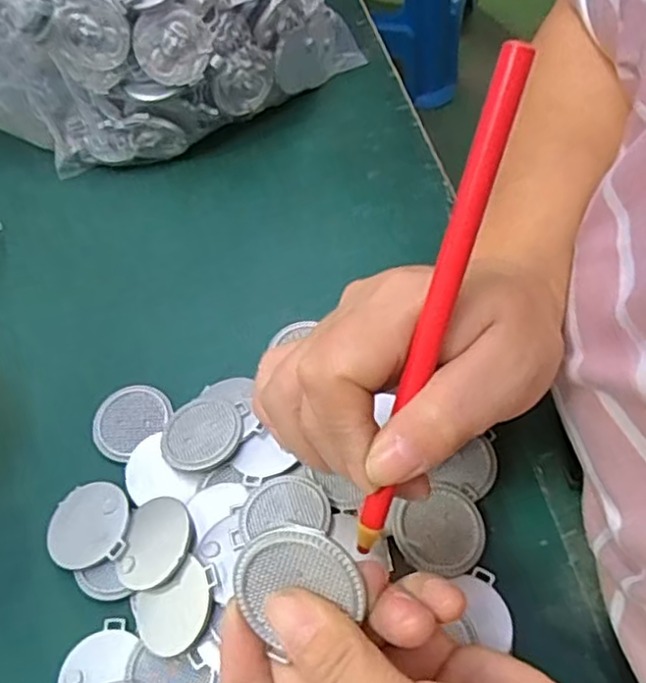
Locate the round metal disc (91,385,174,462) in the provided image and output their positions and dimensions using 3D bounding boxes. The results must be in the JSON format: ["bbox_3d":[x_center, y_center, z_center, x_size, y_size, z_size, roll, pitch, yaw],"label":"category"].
[{"bbox_3d":[-0.098,0.040,0.341,0.040,0.010,0.034,-35,66,-14],"label":"round metal disc"}]

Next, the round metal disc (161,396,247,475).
[{"bbox_3d":[-0.058,0.045,0.325,0.038,0.005,0.040,-5,52,7],"label":"round metal disc"}]

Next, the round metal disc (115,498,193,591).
[{"bbox_3d":[-0.075,0.089,0.297,0.035,0.004,0.040,-8,51,23],"label":"round metal disc"}]

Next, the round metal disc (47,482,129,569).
[{"bbox_3d":[-0.110,0.085,0.311,0.038,0.004,0.039,-7,53,10],"label":"round metal disc"}]

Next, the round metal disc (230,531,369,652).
[{"bbox_3d":[-0.009,0.072,0.201,0.038,0.004,0.032,-29,91,17],"label":"round metal disc"}]

